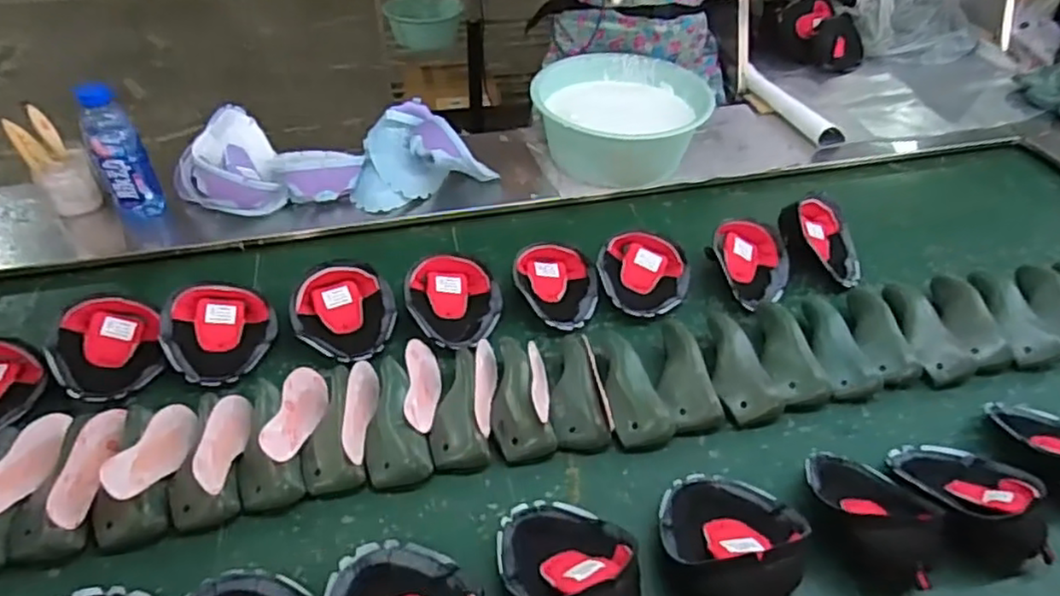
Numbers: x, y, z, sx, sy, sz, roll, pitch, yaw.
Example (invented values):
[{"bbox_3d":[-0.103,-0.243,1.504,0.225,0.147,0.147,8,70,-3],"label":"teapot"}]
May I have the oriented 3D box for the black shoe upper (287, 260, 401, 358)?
[{"bbox_3d":[-0.246,0.020,0.890,0.128,0.065,0.134,4,42,-4],"label":"black shoe upper"}]

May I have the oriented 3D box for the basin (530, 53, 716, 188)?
[{"bbox_3d":[0.169,-0.333,1.233,0.286,0.123,0.273,4,42,-4],"label":"basin"}]

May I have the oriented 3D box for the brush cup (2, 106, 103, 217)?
[{"bbox_3d":[-0.739,-0.207,1.054,0.079,0.160,0.123,-22,50,-28],"label":"brush cup"}]

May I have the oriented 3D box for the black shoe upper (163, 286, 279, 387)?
[{"bbox_3d":[-0.396,0.046,0.860,0.133,0.054,0.138,-11,45,-20],"label":"black shoe upper"}]

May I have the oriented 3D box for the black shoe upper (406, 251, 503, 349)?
[{"bbox_3d":[-0.103,0.012,0.907,0.128,0.061,0.141,3,42,-5],"label":"black shoe upper"}]

